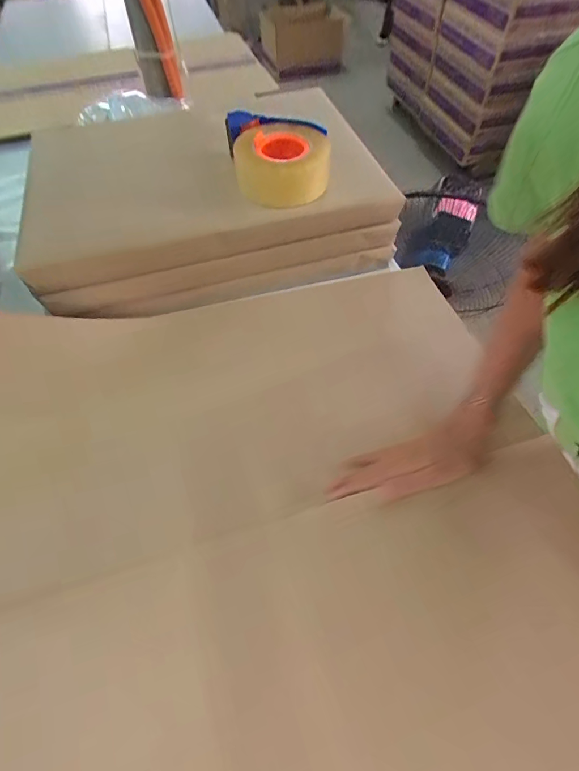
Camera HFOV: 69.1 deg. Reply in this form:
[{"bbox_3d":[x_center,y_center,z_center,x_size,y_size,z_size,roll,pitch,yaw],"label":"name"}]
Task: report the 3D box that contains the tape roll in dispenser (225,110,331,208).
[{"bbox_3d":[-0.014,-0.328,0.603,0.128,0.059,0.170,-11,55,-7],"label":"tape roll in dispenser"}]

